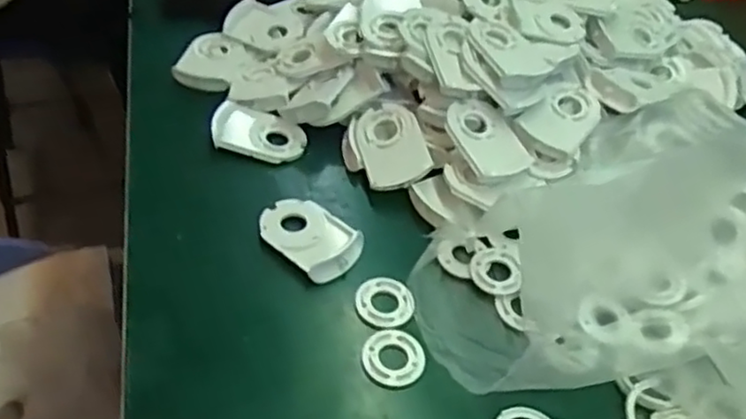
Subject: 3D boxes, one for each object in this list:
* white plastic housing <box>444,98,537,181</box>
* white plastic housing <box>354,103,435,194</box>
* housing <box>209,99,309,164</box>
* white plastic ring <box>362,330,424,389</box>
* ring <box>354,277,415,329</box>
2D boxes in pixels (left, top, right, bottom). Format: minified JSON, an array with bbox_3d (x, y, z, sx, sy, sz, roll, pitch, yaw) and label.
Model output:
[{"bbox_3d":[0.098,-0.061,0.572,0.052,0.015,0.083,-22,63,-18],"label":"white plastic housing"},{"bbox_3d":[0.016,-0.058,0.594,0.058,0.013,0.081,-22,63,10],"label":"white plastic housing"},{"bbox_3d":[-0.104,-0.072,0.610,0.081,0.027,0.054,9,46,-1],"label":"housing"},{"bbox_3d":[0.015,0.105,0.473,0.045,0.007,0.043,5,46,-5],"label":"white plastic ring"},{"bbox_3d":[0.009,0.070,0.504,0.042,0.006,0.043,5,46,-5],"label":"ring"}]

